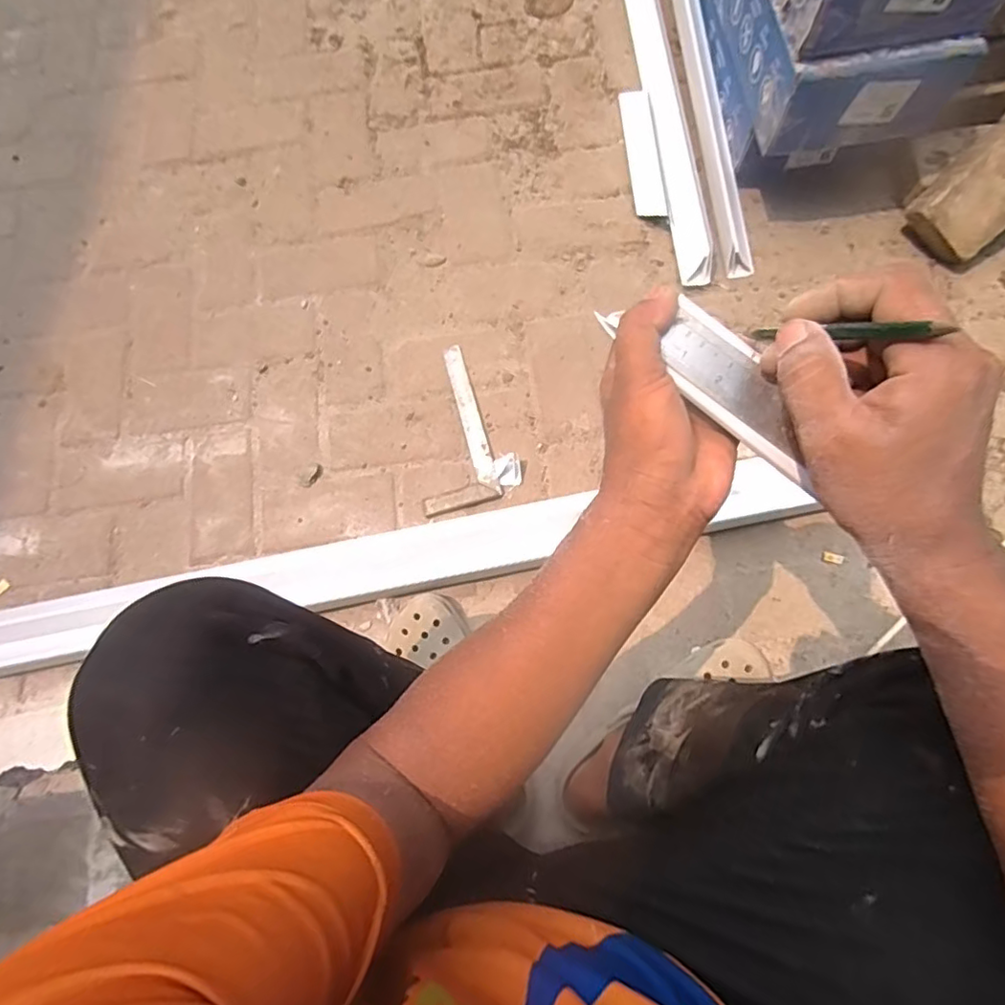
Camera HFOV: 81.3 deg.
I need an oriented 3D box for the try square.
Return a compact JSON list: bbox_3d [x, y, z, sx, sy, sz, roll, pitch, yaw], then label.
[{"bbox_3d":[-0.083,-0.113,0.856,0.106,0.010,0.255,-14,72,-2],"label":"try square"}]

